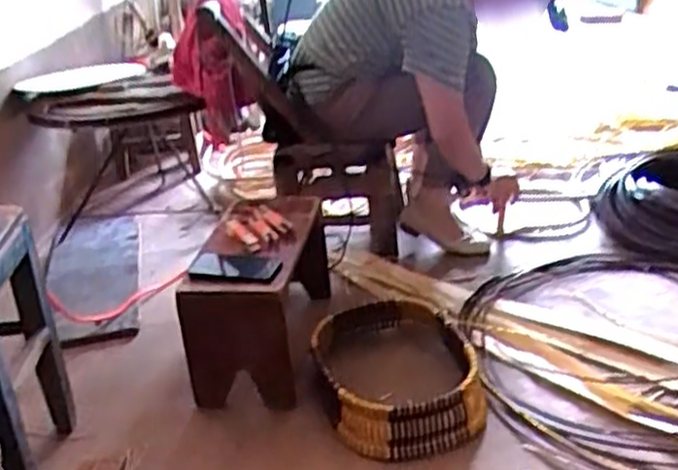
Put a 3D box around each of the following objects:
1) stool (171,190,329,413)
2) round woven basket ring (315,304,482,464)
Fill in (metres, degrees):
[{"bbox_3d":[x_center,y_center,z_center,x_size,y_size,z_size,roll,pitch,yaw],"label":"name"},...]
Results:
[{"bbox_3d":[-0.169,0.113,1.502,0.220,0.278,0.444,1,26,8],"label":"stool"},{"bbox_3d":[0.100,0.234,1.404,0.294,0.094,0.399,-4,26,-2],"label":"round woven basket ring"}]

